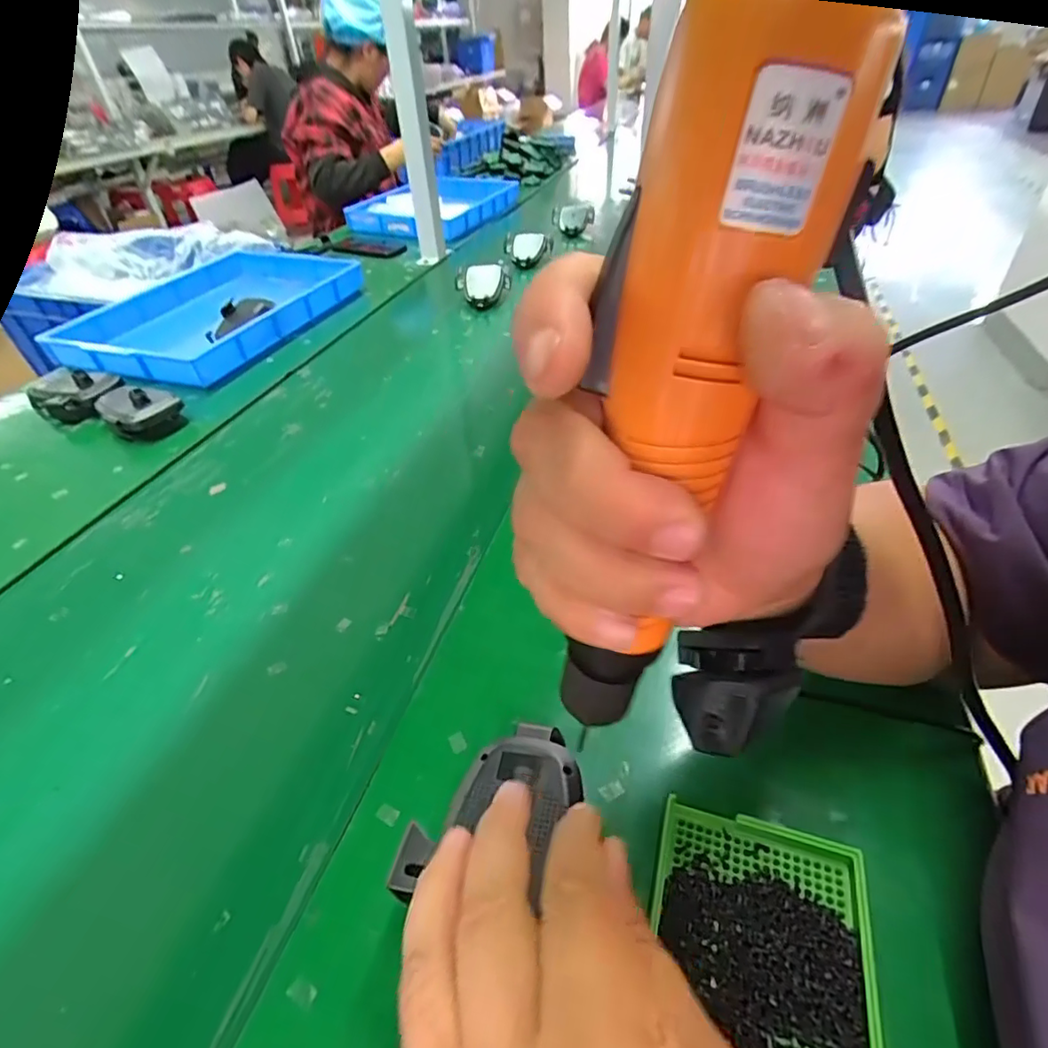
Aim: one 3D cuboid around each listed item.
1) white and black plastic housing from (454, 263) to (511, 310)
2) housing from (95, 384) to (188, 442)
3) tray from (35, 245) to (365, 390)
[{"bbox_3d":[-0.067,-0.385,0.887,0.085,0.053,0.081,-8,42,-6],"label":"white and black plastic housing"},{"bbox_3d":[-0.445,-0.129,0.638,0.082,0.052,0.039,-24,44,-23],"label":"housing"},{"bbox_3d":[-0.469,-0.329,0.854,0.283,0.067,0.378,10,44,15],"label":"tray"}]

